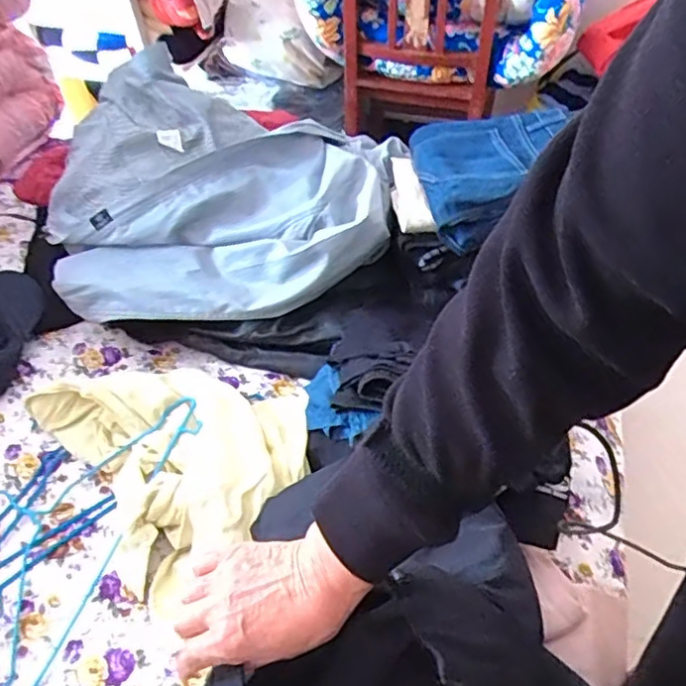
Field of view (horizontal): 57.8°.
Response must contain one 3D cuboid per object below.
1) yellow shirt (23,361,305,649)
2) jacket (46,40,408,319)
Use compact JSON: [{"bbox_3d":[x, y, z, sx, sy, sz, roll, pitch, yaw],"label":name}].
[{"bbox_3d":[-0.195,0.130,0.824,0.303,0.071,0.353,-30,53,-25],"label":"yellow shirt"},{"bbox_3d":[-0.189,-0.240,0.987,0.536,0.250,0.366,-5,47,-5],"label":"jacket"}]

